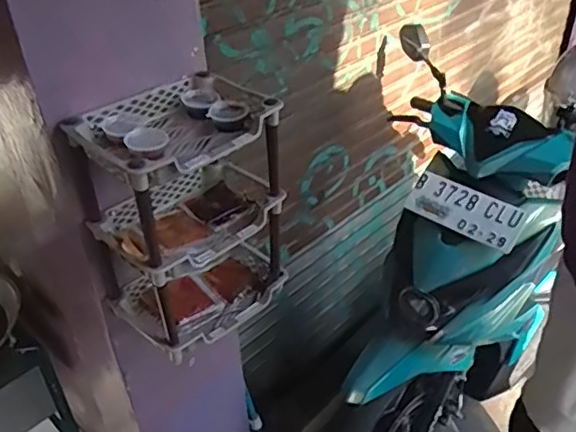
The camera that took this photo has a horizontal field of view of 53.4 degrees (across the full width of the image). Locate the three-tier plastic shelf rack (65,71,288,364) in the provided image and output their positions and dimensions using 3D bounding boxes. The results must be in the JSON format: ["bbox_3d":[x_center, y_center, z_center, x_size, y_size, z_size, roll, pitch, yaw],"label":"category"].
[{"bbox_3d":[-0.143,0.009,0.850,0.242,0.349,0.171,-31,45,-34],"label":"three-tier plastic shelf rack"}]

